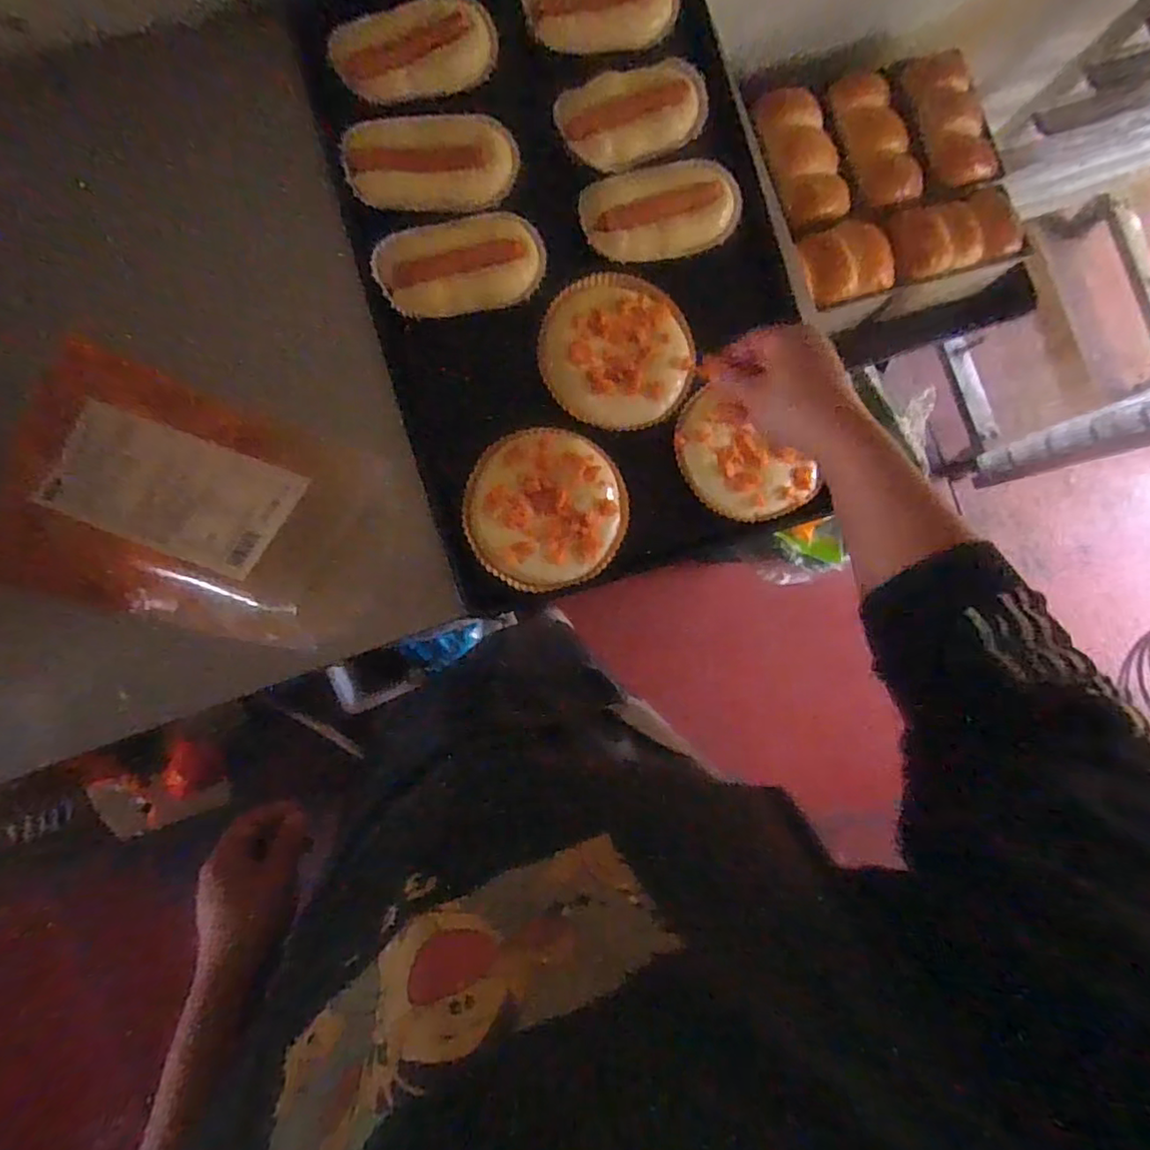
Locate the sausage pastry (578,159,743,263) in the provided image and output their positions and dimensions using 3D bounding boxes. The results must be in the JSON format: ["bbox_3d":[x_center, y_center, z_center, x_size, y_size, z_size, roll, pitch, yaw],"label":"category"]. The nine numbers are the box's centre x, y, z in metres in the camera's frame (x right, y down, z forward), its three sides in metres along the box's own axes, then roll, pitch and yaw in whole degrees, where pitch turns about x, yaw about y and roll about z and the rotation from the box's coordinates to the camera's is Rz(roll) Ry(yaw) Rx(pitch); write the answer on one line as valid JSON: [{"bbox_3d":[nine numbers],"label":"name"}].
[{"bbox_3d":[0.089,-0.359,0.597,0.158,0.027,0.084,-18,90,-8],"label":"sausage pastry"}]

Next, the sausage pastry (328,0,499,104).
[{"bbox_3d":[-0.147,-0.486,0.570,0.153,0.034,0.062,-19,90,-8],"label":"sausage pastry"}]

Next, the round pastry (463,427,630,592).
[{"bbox_3d":[-0.026,-0.063,0.574,0.148,0.017,0.148,0,88,-8],"label":"round pastry"}]

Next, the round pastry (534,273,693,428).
[{"bbox_3d":[0.042,-0.217,0.595,0.147,0.015,0.145,0,88,-8],"label":"round pastry"}]

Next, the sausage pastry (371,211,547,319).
[{"bbox_3d":[-0.106,-0.291,0.575,0.153,0.025,0.082,-12,89,-8],"label":"sausage pastry"}]

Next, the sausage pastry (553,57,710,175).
[{"bbox_3d":[0.061,-0.452,0.603,0.147,0.033,0.071,-21,91,-8],"label":"sausage pastry"}]

